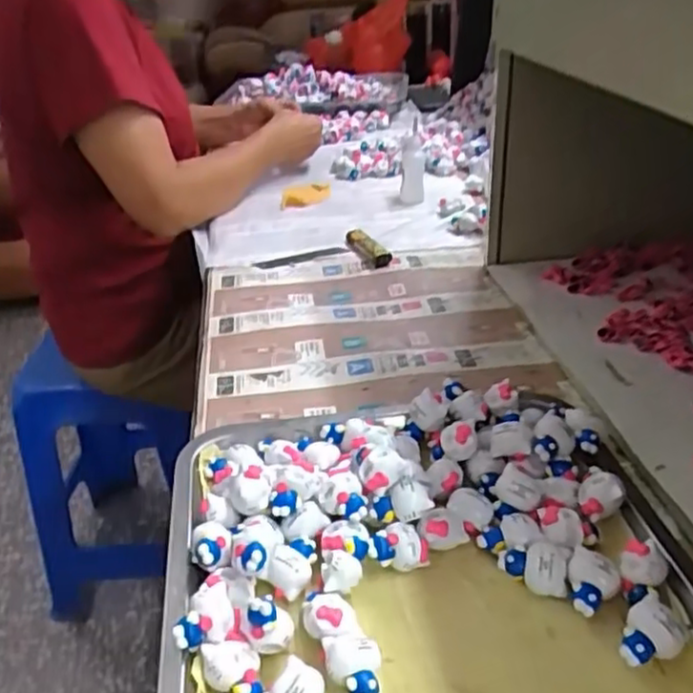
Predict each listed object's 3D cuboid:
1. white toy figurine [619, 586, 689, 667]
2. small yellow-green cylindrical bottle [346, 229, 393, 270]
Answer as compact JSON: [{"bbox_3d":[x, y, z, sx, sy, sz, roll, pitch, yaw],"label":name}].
[{"bbox_3d":[0.146,0.133,0.336,0.028,0.018,0.039,9,33,23],"label":"white toy figurine"},{"bbox_3d":[0.025,-0.105,0.768,0.025,0.016,0.084,-17,32,-19],"label":"small yellow-green cylindrical bottle"}]

